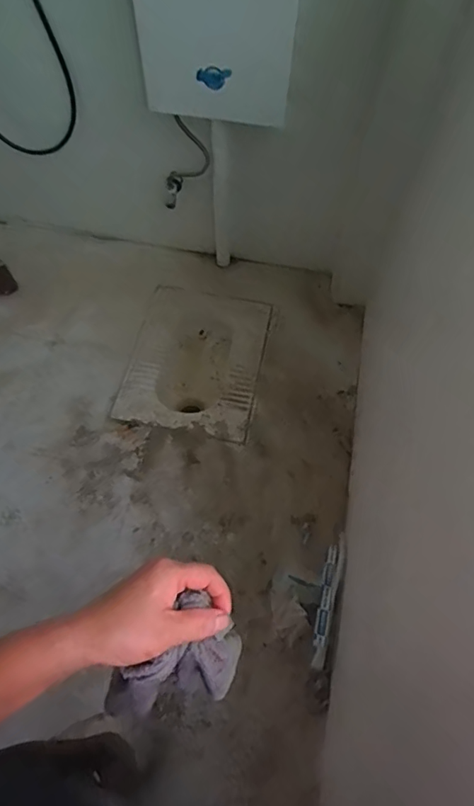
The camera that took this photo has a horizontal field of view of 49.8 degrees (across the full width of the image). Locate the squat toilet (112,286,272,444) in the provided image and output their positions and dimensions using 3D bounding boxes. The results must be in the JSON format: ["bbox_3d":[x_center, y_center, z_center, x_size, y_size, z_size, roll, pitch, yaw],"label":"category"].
[{"bbox_3d":[-0.131,-0.104,1.680,0.412,0.201,0.526,10,60,5],"label":"squat toilet"}]

